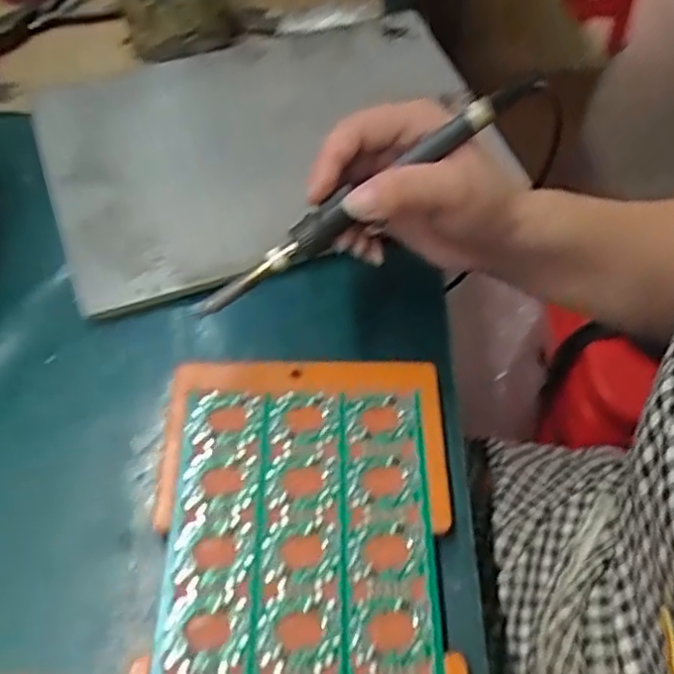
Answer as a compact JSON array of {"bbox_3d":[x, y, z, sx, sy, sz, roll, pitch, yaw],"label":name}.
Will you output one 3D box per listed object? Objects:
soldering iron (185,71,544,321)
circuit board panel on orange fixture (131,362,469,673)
[{"bbox_3d":[0.020,-0.074,0.343,0.215,0.019,0.014,-36,62,-5],"label":"soldering iron"},{"bbox_3d":[-0.016,0.116,0.307,0.137,0.025,0.232,1,54,-4],"label":"circuit board panel on orange fixture"}]

